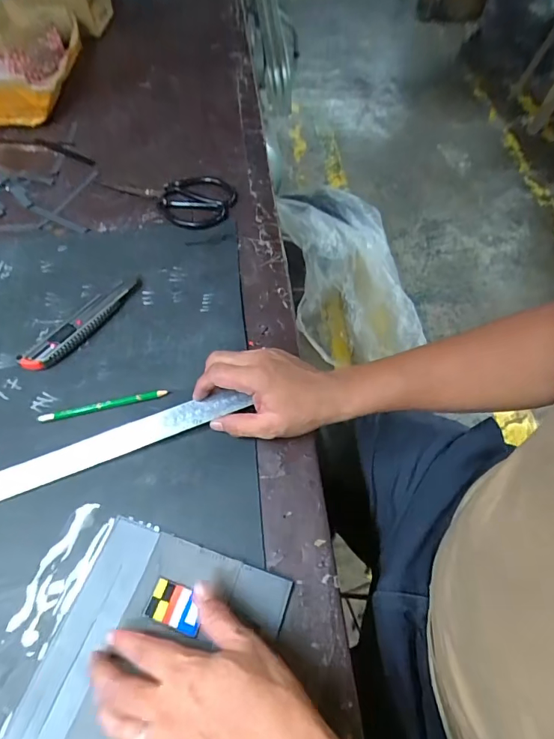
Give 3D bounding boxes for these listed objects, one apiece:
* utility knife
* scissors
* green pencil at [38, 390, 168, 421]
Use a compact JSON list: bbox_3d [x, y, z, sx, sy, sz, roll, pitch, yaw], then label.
[{"bbox_3d":[-0.232,-0.057,0.521,0.035,0.022,0.161,33,64,20],"label":"utility knife"},{"bbox_3d":[-0.165,-0.263,0.652,0.198,0.014,0.115,12,59,8],"label":"scissors"},{"bbox_3d":[-0.187,0.039,0.466,0.135,0.010,0.009,-12,59,-6],"label":"green pencil"}]

